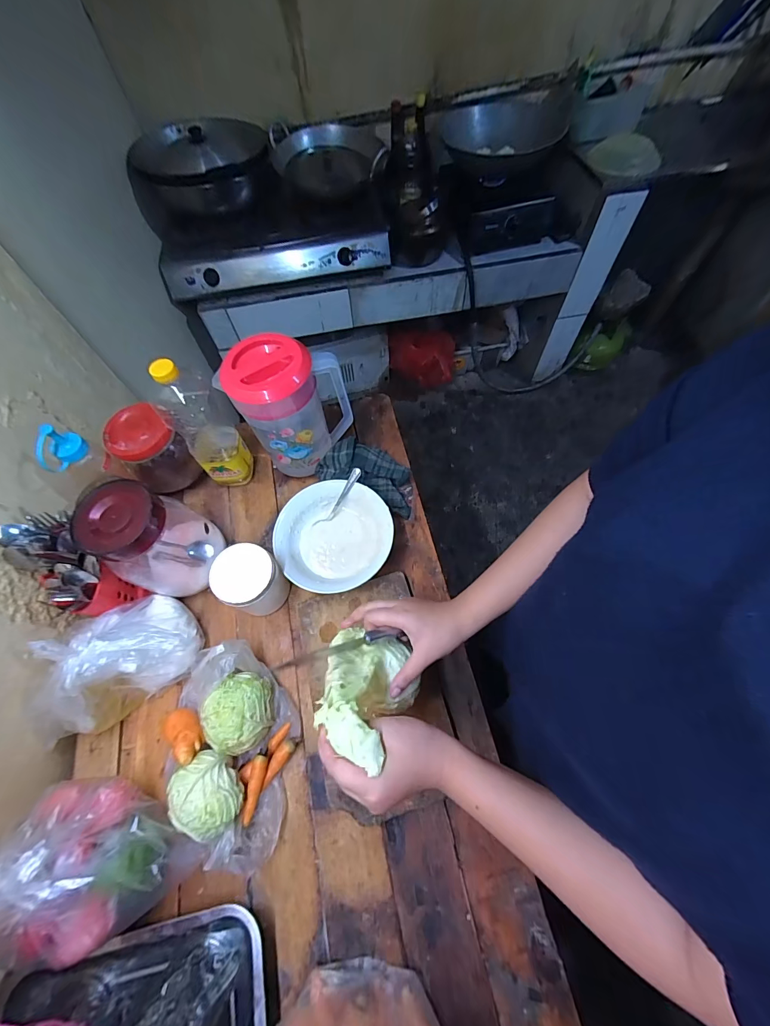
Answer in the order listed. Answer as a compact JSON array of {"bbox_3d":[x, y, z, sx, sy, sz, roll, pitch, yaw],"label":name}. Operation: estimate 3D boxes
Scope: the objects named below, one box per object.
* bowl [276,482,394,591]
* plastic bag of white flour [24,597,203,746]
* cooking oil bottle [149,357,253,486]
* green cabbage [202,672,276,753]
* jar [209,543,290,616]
[{"bbox_3d":[-0.082,0.042,0.606,0.179,0.067,0.181,-1,63,2],"label":"bowl"},{"bbox_3d":[-0.359,0.188,0.501,0.163,0.131,0.120,-38,67,-15],"label":"plastic bag of white flour"},{"bbox_3d":[-0.285,-0.137,0.590,0.063,0.253,0.072,-12,63,-3],"label":"cooking oil bottle"},{"bbox_3d":[-0.196,0.270,0.504,0.080,0.074,0.093,-5,63,1],"label":"green cabbage"},{"bbox_3d":[-0.199,0.108,0.566,0.081,0.112,0.088,-1,63,2],"label":"jar"}]

